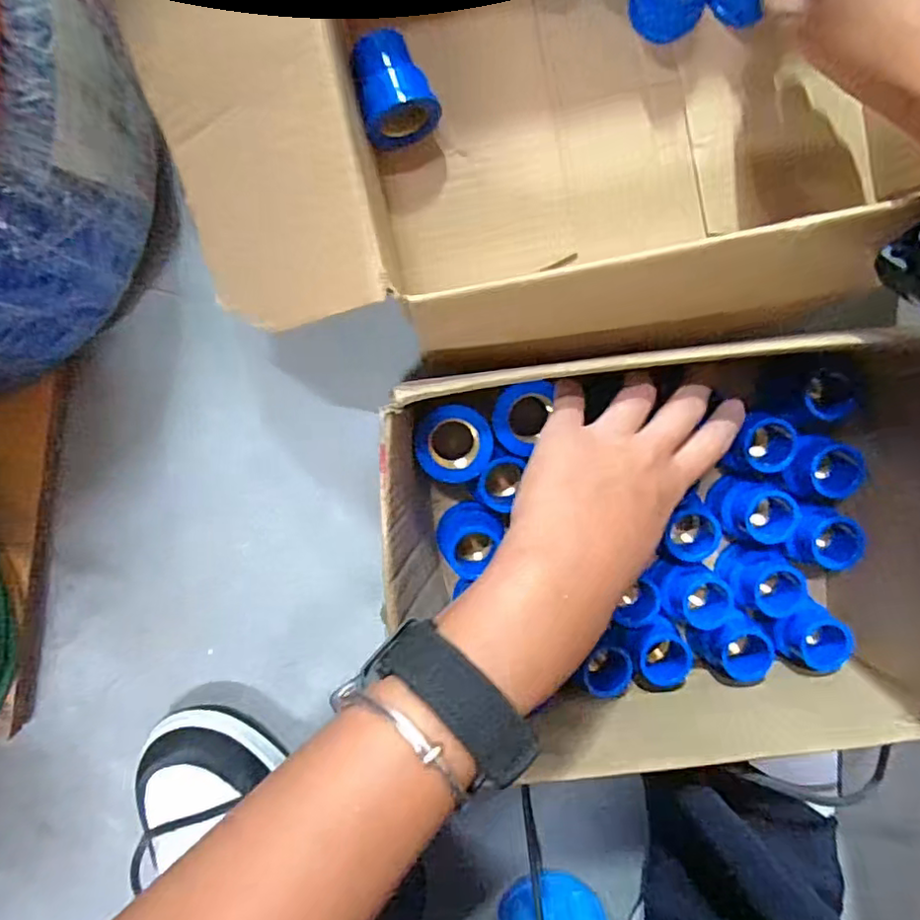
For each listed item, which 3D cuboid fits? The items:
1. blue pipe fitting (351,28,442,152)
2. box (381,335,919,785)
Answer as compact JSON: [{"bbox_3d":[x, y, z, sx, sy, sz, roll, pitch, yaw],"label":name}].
[{"bbox_3d":[-0.038,-0.200,0.333,0.040,0.035,0.057,-25,100,1],"label":"blue pipe fitting"},{"bbox_3d":[0.111,0.069,0.350,0.288,0.101,0.241,-4,99,-2],"label":"box"}]

